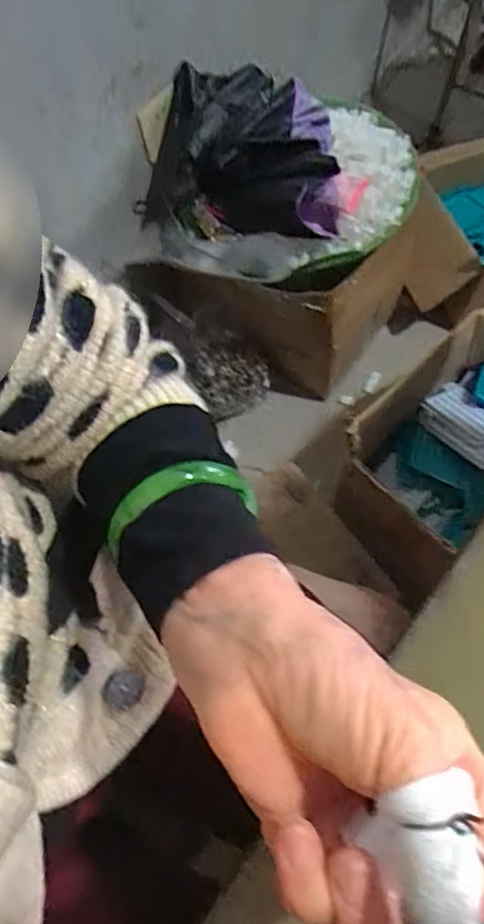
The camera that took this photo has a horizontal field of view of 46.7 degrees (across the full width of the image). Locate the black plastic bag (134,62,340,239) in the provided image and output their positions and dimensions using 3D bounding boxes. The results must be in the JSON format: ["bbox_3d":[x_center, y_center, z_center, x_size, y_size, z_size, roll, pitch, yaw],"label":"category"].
[{"bbox_3d":[0.005,-0.488,0.887,0.311,0.158,0.233,13,69,10],"label":"black plastic bag"}]

